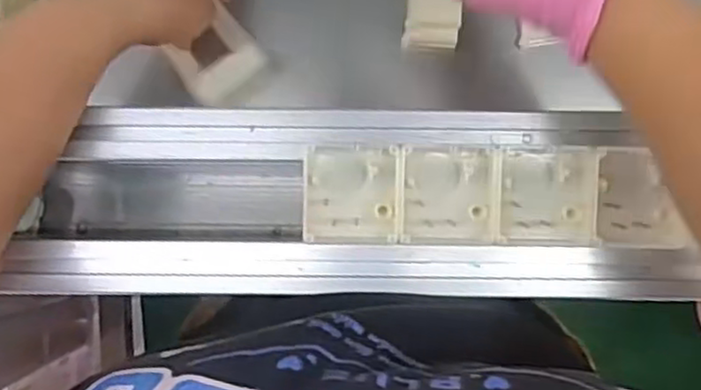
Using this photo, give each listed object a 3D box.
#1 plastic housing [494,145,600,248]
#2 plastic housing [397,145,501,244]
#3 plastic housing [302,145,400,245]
[{"bbox_3d":[0.104,0.000,0.378,0.052,0.031,0.052,0,89,-1],"label":"plastic housing"},{"bbox_3d":[0.051,0.000,0.371,0.050,0.017,0.051,1,89,-1],"label":"plastic housing"},{"bbox_3d":[0.000,0.000,0.372,0.049,0.018,0.051,2,89,-1],"label":"plastic housing"}]

